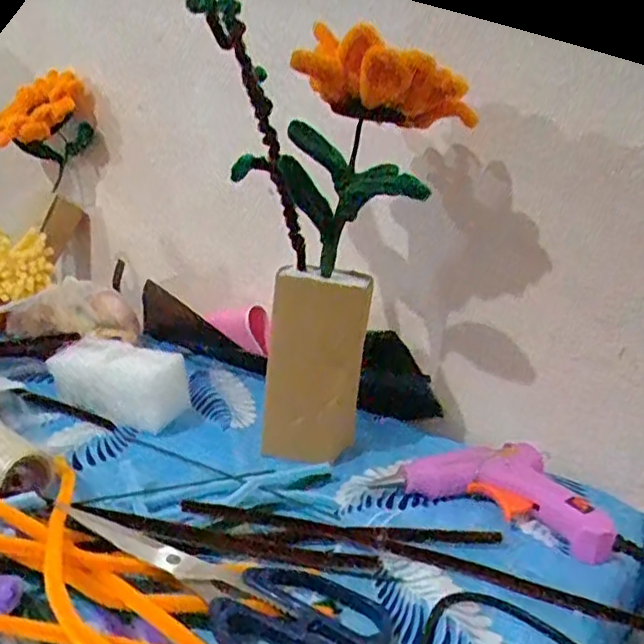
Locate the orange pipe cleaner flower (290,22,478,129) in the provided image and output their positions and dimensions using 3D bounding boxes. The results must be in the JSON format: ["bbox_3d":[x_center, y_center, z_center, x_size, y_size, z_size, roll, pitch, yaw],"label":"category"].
[{"bbox_3d":[0.048,-0.157,0.421,0.102,0.051,0.090,-5,19,-30],"label":"orange pipe cleaner flower"}]

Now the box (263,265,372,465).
[{"bbox_3d":[-0.005,0.029,0.471,0.066,0.129,0.039,7,18,0],"label":"box"}]

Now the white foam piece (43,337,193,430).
[{"bbox_3d":[-0.160,0.046,0.511,0.115,0.048,0.042,14,18,21],"label":"white foam piece"}]

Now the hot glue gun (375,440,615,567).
[{"bbox_3d":[0.115,0.104,0.422,0.139,0.024,0.071,13,19,18],"label":"hot glue gun"}]

